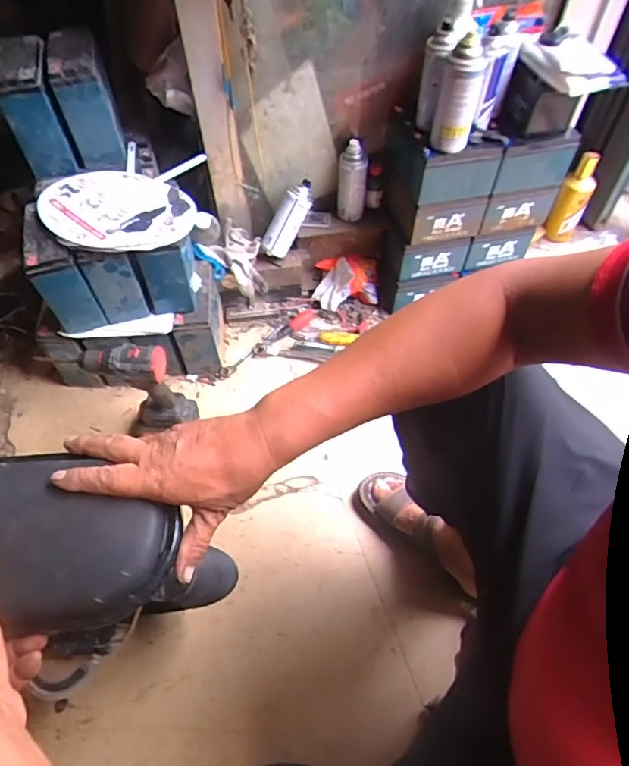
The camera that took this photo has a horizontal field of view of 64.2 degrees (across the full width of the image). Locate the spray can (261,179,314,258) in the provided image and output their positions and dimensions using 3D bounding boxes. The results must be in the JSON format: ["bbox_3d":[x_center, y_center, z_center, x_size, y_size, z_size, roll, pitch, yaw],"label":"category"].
[{"bbox_3d":[-0.057,-0.364,1.113,0.055,0.052,0.176,40,111,25],"label":"spray can"}]

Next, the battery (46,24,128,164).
[{"bbox_3d":[-0.424,-0.537,0.937,0.089,0.171,0.166,-15,57,-9],"label":"battery"}]

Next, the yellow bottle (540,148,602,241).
[{"bbox_3d":[0.676,-0.480,1.317,0.073,0.227,0.071,27,61,19],"label":"yellow bottle"}]

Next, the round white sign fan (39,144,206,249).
[{"bbox_3d":[-0.349,-0.342,0.916,0.257,0.022,0.305,6,52,1],"label":"round white sign fan"}]

